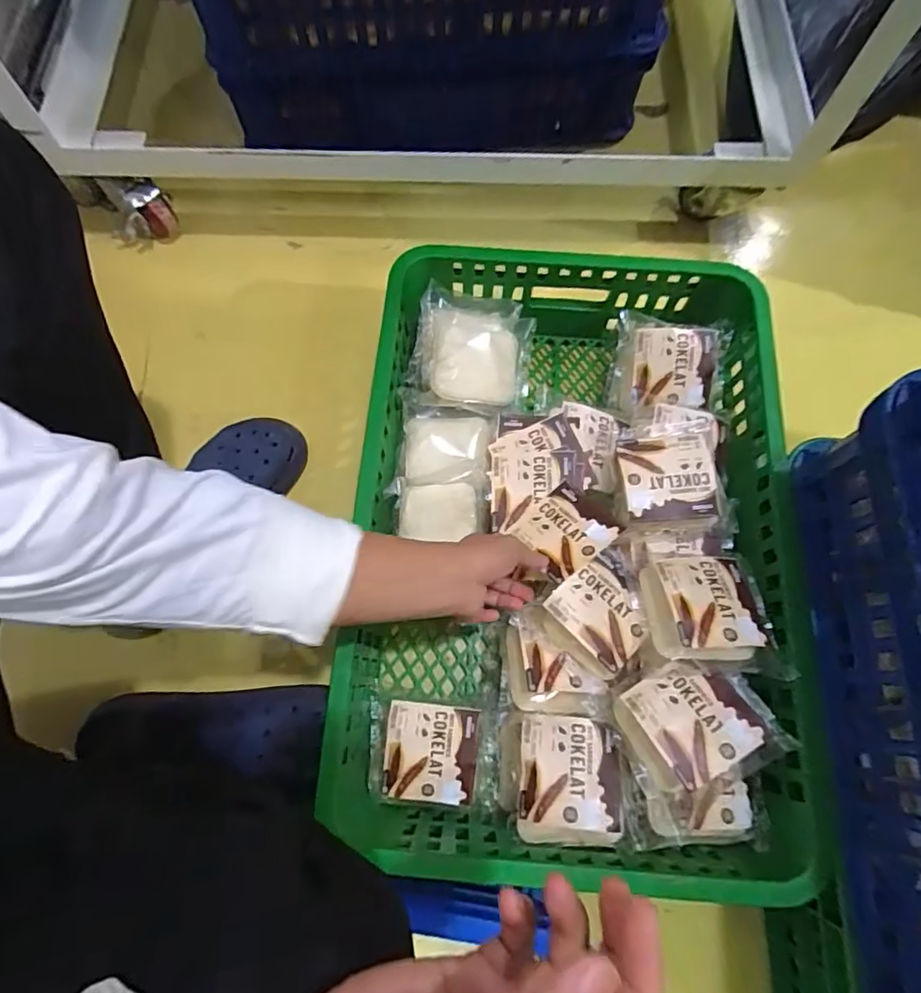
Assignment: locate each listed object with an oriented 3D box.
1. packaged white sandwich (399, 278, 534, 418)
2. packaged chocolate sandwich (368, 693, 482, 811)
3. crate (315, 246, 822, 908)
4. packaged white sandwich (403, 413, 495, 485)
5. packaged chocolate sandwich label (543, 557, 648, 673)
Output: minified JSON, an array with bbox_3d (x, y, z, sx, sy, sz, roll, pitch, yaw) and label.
[{"bbox_3d":[0.010,-0.176,0.643,0.145,0.051,0.151,4,73,1],"label":"packaged white sandwich"},{"bbox_3d":[-0.038,0.258,0.553,0.109,0.035,0.099,4,73,1],"label":"packaged chocolate sandwich"},{"bbox_3d":[0.111,0.043,0.601,0.422,0.170,0.608,5,73,1],"label":"crate"},{"bbox_3d":[-0.016,-0.054,0.619,0.099,0.042,0.097,0,73,-1],"label":"packaged white sandwich"},{"bbox_3d":[0.137,0.111,0.527,0.076,0.019,0.088,-40,77,-12],"label":"packaged chocolate sandwich label"}]

